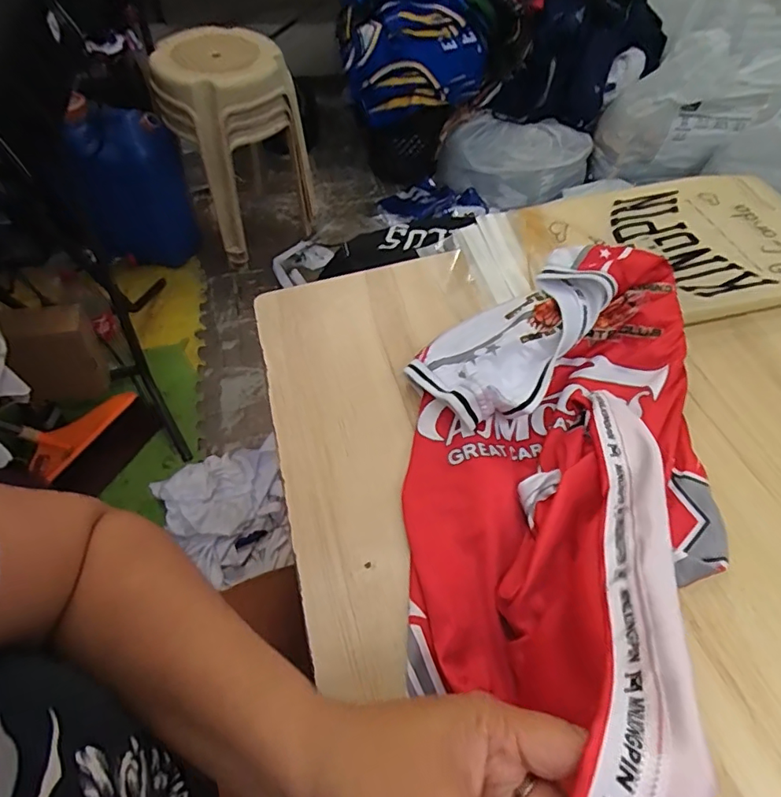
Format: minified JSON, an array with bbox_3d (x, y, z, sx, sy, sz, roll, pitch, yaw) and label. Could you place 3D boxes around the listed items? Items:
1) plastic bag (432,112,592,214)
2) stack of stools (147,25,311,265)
[{"bbox_3d":[0.436,-0.801,1.744,0.494,0.180,0.251,-7,56,-8],"label":"plastic bag"},{"bbox_3d":[-0.415,-0.691,1.434,0.321,0.496,0.289,-35,64,-24],"label":"stack of stools"}]

